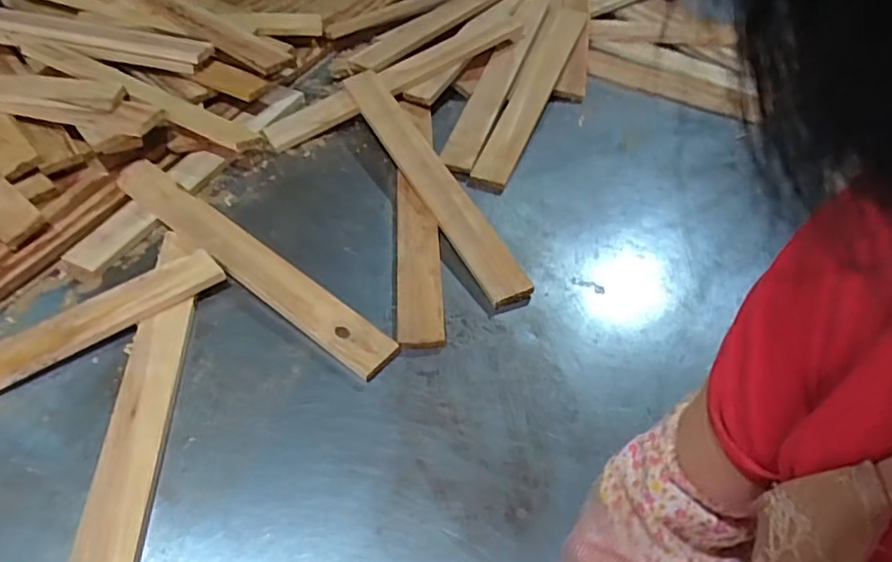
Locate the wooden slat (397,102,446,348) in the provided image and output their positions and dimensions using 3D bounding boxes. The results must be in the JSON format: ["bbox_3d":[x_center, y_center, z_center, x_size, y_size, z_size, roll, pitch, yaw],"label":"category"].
[{"bbox_3d":[-0.042,-0.127,0.893,0.059,0.017,0.484,-1,49,-3],"label":"wooden slat"}]

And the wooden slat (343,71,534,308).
[{"bbox_3d":[-0.031,-0.177,0.936,0.075,0.022,0.525,-19,53,-18],"label":"wooden slat"}]

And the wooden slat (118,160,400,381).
[{"bbox_3d":[-0.283,-0.038,0.817,0.528,0.019,0.063,33,55,24],"label":"wooden slat"}]

